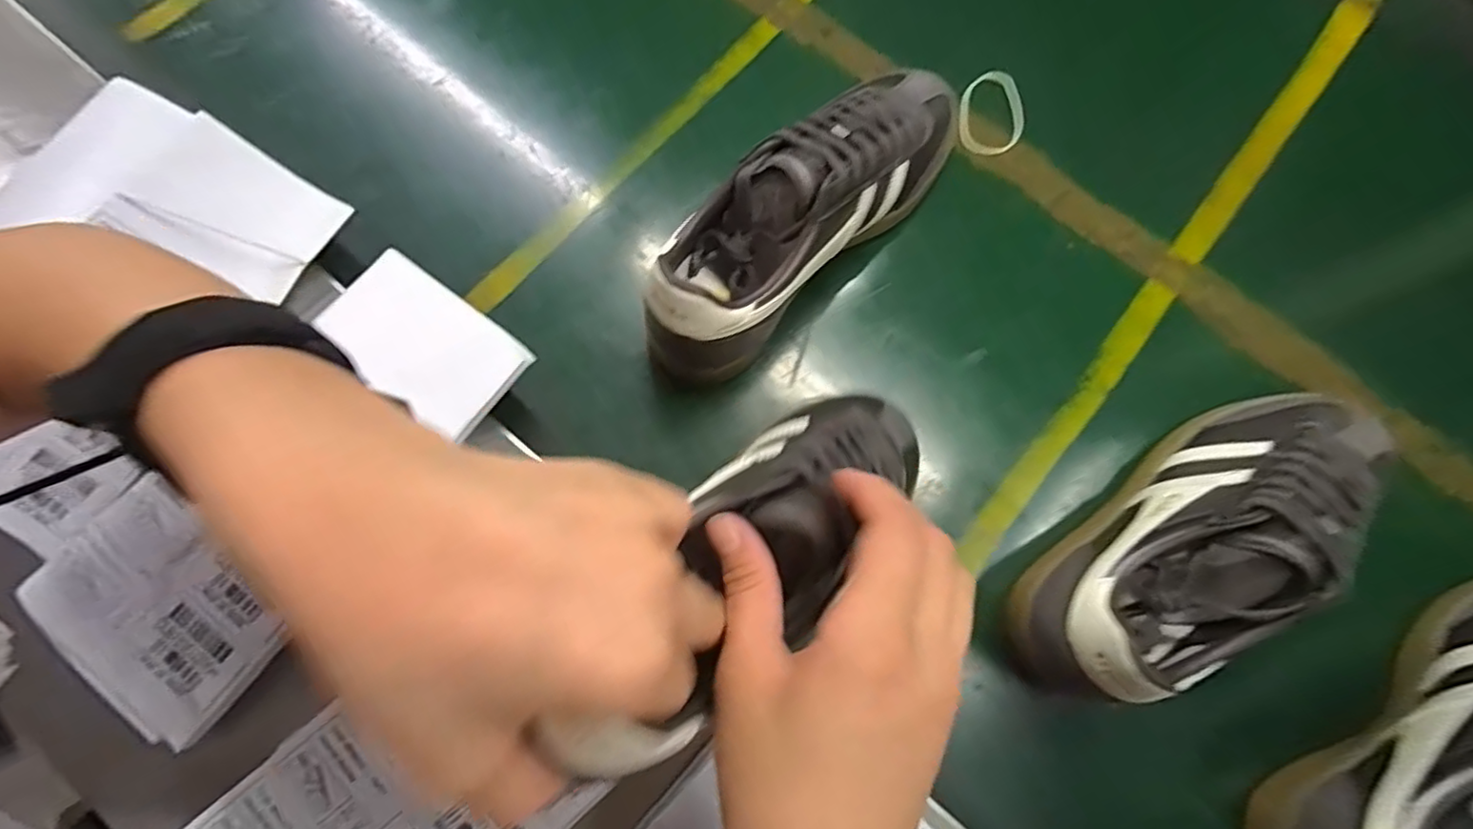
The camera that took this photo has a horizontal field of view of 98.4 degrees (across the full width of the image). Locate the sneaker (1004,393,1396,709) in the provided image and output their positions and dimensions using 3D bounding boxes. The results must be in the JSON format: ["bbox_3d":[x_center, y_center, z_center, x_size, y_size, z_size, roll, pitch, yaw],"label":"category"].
[{"bbox_3d":[0.262,0.063,0.349,0.254,0.096,0.077,-35,77,-10],"label":"sneaker"}]

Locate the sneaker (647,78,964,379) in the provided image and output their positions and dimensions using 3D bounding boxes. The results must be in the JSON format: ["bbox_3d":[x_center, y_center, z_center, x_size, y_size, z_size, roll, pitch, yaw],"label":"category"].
[{"bbox_3d":[0.042,-0.128,0.389,0.076,0.103,0.253,43,78,10],"label":"sneaker"}]

